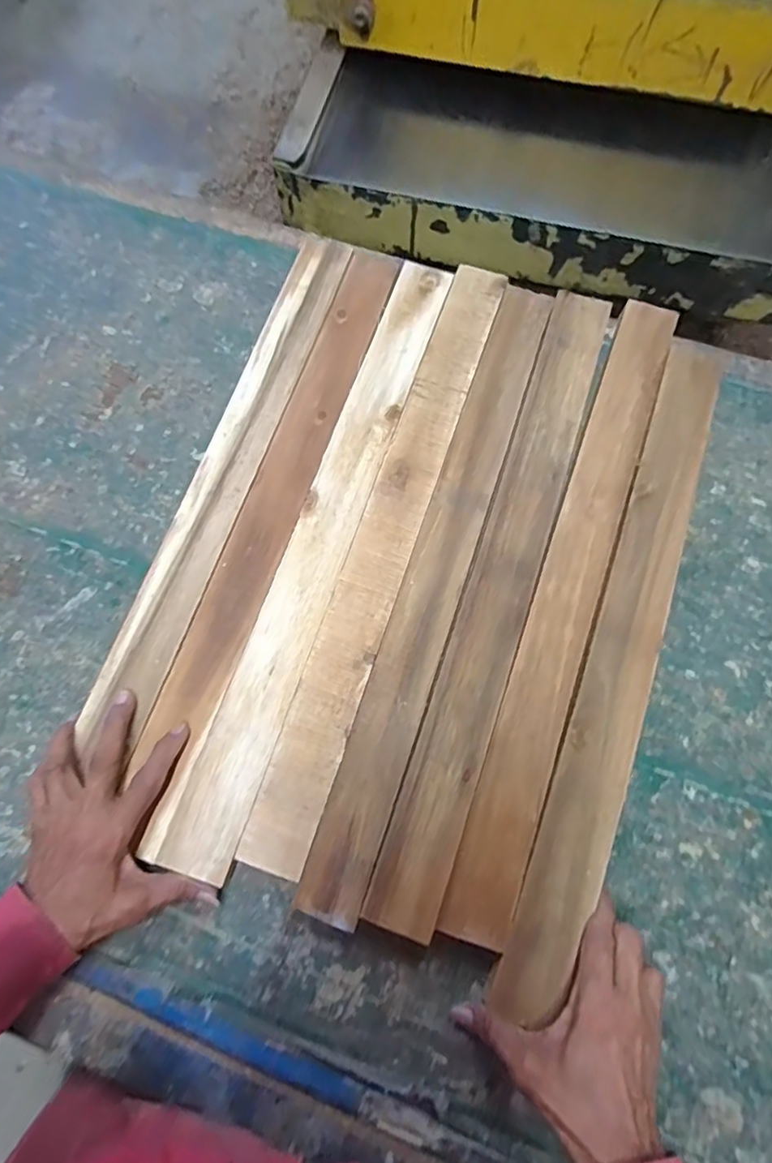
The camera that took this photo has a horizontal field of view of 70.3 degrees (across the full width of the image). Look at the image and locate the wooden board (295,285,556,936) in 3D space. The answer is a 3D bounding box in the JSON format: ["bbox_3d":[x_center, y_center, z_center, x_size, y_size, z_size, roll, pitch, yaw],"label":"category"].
[{"bbox_3d":[0.051,-0.018,0.496,0.051,0.029,0.592,18,74,6],"label":"wooden board"}]

